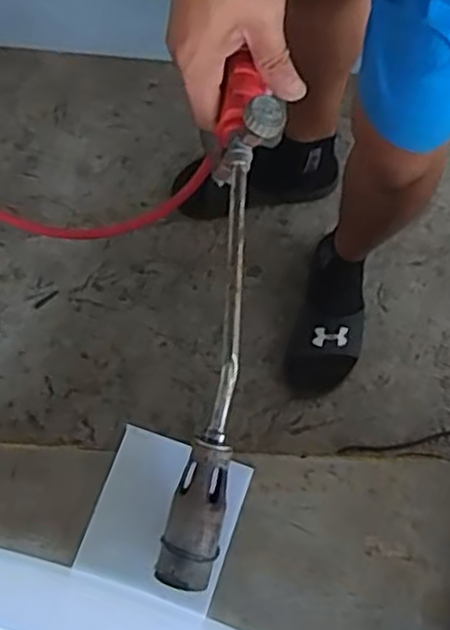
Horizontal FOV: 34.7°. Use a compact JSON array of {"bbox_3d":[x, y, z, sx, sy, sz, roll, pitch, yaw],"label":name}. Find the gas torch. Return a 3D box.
[{"bbox_3d":[0.001,-0.011,0.419,0.040,0.051,0.318,6,73,1],"label":"gas torch"}]

